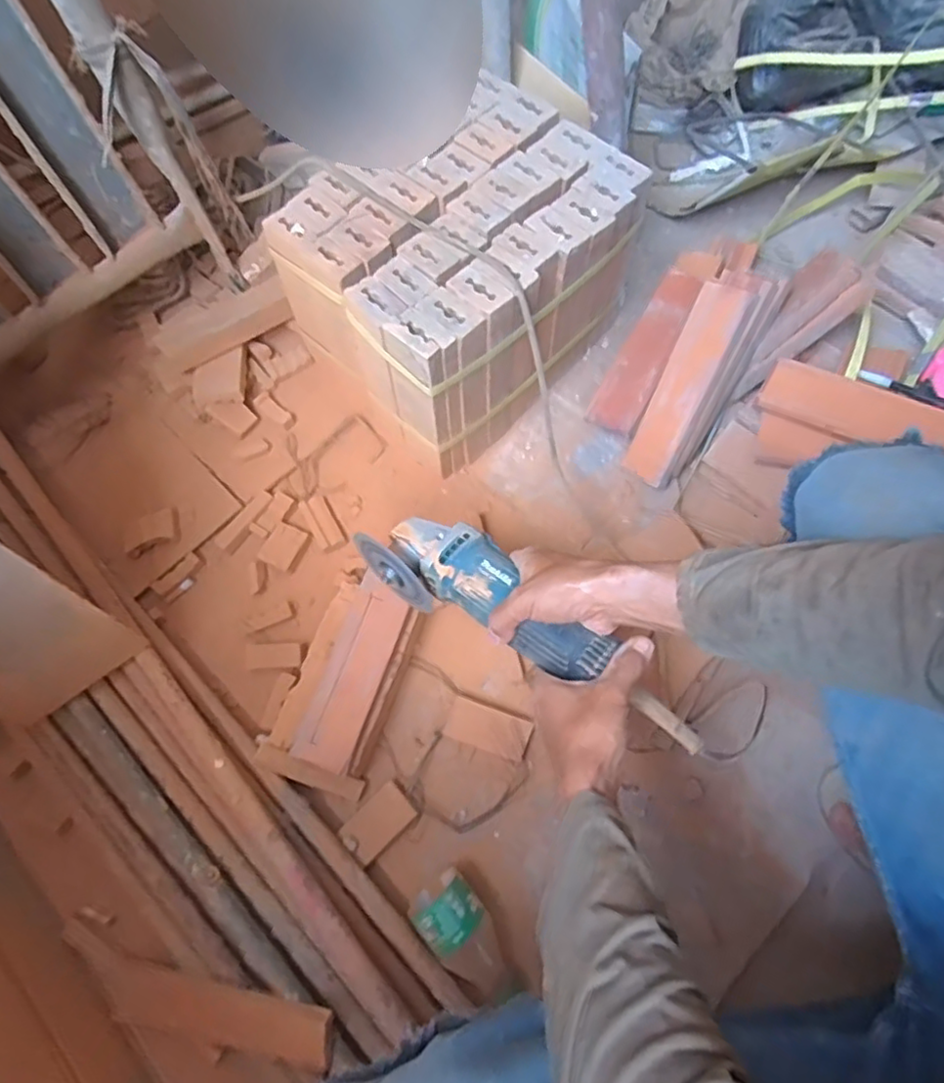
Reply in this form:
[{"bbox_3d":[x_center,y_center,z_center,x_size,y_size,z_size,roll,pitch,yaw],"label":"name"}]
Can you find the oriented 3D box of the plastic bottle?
[{"bbox_3d":[-0.001,0.383,0.604,0.065,0.060,0.128,-41,72,-14],"label":"plastic bottle"}]

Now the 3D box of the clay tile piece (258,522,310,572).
[{"bbox_3d":[-0.235,0.006,0.789,0.044,0.011,0.055,26,71,13],"label":"clay tile piece"}]

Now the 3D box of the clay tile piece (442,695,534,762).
[{"bbox_3d":[0.019,0.206,0.703,0.090,0.039,0.047,19,69,10],"label":"clay tile piece"}]

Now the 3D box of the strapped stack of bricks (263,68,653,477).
[{"bbox_3d":[-0.011,-0.325,0.776,0.291,0.213,0.344,41,75,17],"label":"strapped stack of bricks"}]

